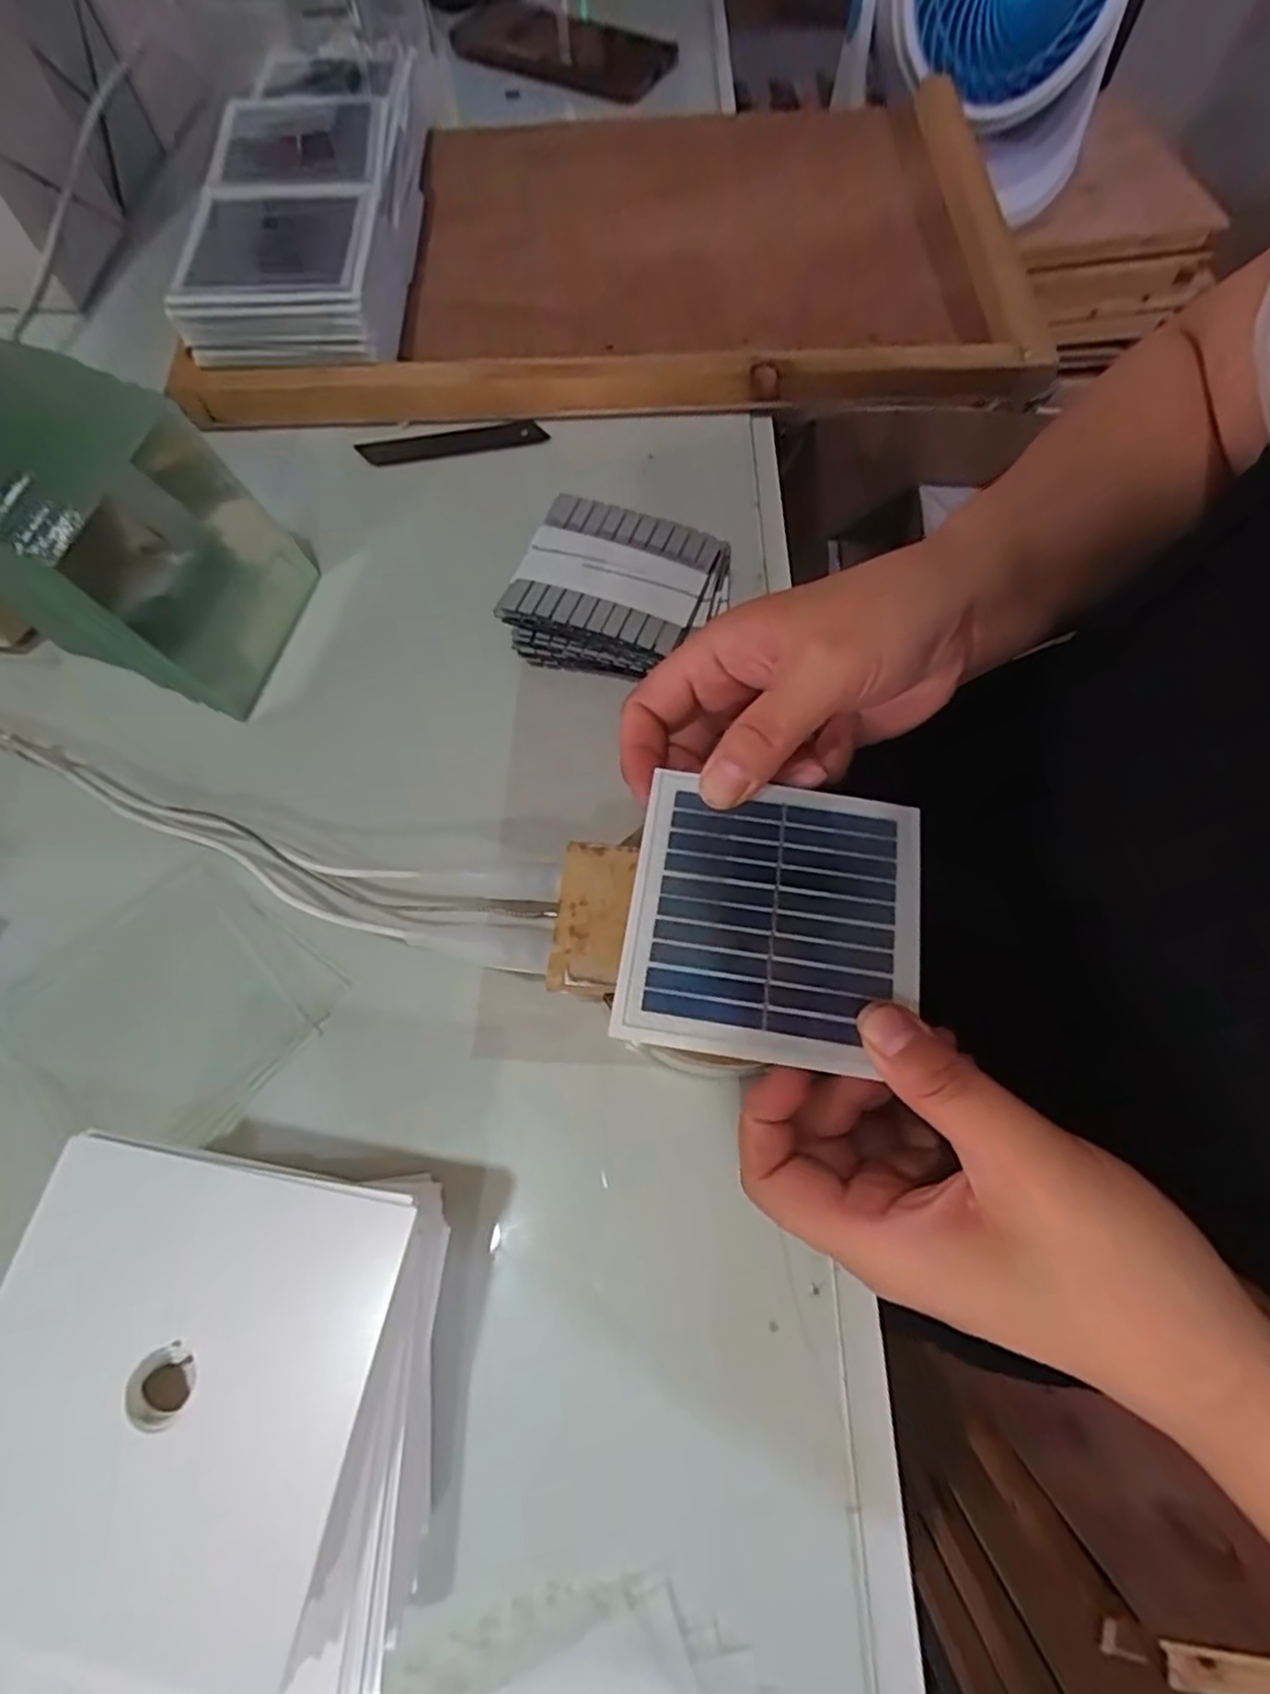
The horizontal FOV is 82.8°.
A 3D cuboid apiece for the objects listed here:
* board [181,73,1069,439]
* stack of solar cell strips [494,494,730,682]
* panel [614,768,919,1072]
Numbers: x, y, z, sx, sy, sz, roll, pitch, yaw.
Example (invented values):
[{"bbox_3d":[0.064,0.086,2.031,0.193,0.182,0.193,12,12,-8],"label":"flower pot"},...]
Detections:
[{"bbox_3d":[-0.021,-0.379,0.457,0.441,0.033,0.297,-2,66,-1],"label":"board"},{"bbox_3d":[-0.008,-0.119,0.342,0.089,0.033,0.084,18,67,8],"label":"stack of solar cell strips"},{"bbox_3d":[0.047,0.022,0.240,0.096,0.004,0.093,7,66,3],"label":"panel"}]

